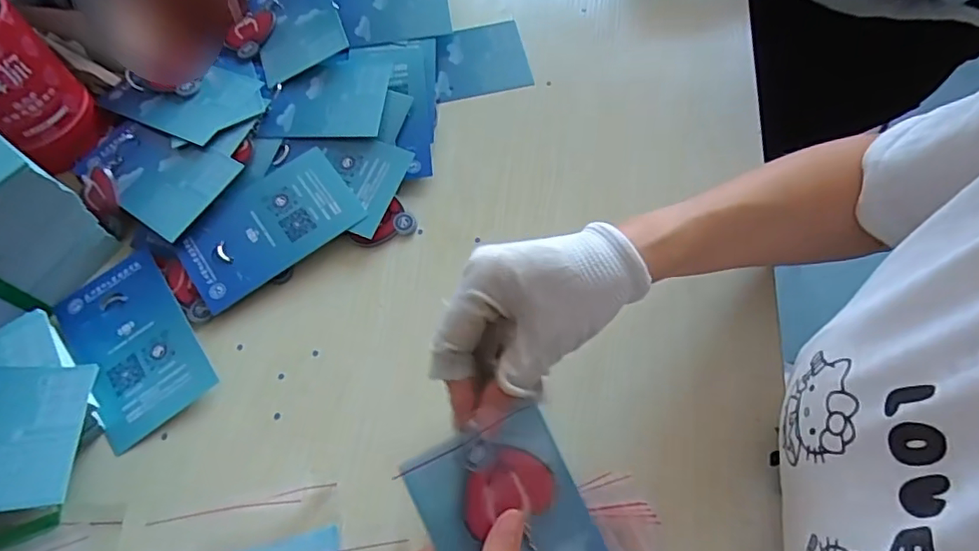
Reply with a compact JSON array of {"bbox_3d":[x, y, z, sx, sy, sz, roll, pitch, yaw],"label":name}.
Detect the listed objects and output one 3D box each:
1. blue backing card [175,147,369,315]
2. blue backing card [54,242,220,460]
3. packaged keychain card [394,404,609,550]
[{"bbox_3d":[-0.172,-0.041,0.436,0.132,0.004,0.084,-34,71,-11],"label":"blue backing card"},{"bbox_3d":[-0.260,0.047,0.409,0.079,0.005,0.141,-37,68,-10],"label":"blue backing card"},{"bbox_3d":[0.019,0.138,0.283,0.076,0.011,0.134,-26,88,-15],"label":"packaged keychain card"}]

